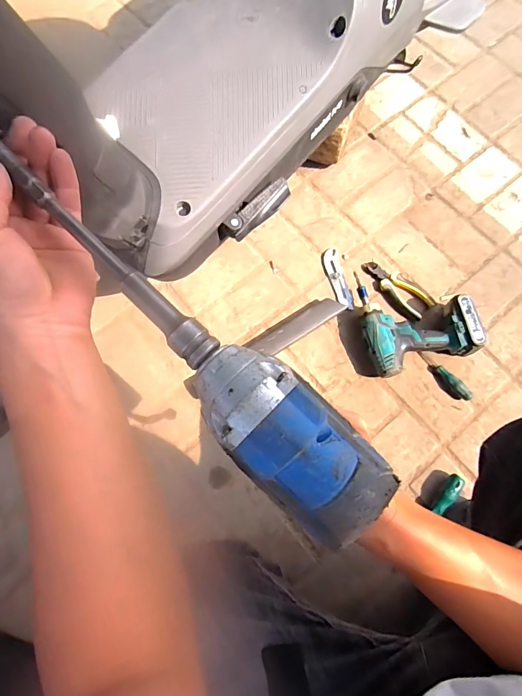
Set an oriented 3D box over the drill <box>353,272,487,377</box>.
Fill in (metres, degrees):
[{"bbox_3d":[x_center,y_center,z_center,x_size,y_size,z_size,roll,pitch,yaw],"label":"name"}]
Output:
[{"bbox_3d":[0.294,-0.065,0.778,0.197,0.076,0.206,-11,74,-4],"label":"drill"}]

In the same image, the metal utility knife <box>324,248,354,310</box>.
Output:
[{"bbox_3d":[0.161,-0.147,0.851,0.032,0.015,0.143,-11,74,-4],"label":"metal utility knife"}]

